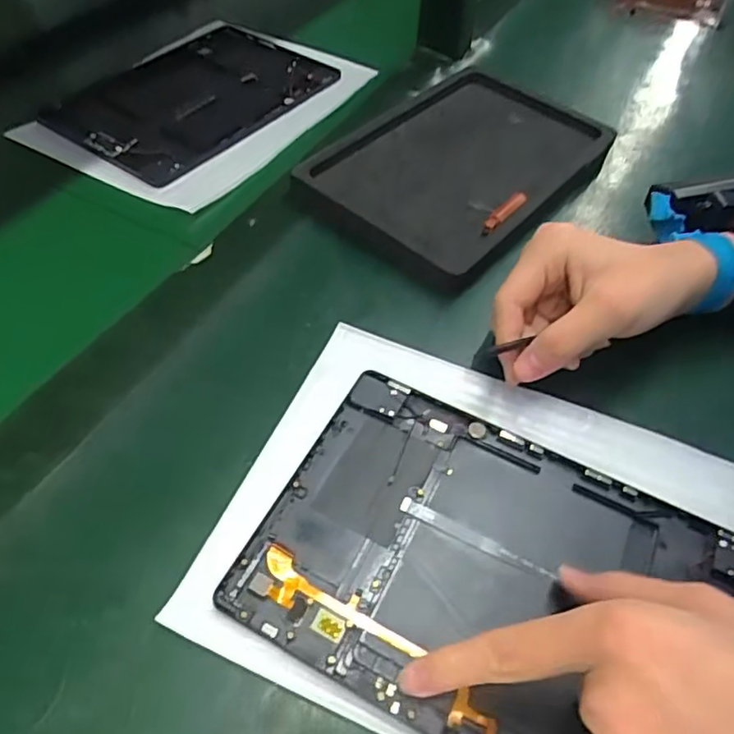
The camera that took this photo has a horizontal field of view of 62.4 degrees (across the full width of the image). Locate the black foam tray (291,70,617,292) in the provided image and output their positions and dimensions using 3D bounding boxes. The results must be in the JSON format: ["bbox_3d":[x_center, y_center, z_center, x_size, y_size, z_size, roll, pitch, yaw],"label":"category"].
[{"bbox_3d":[0.075,-0.164,0.489,0.170,0.031,0.242,35,57,20],"label":"black foam tray"}]

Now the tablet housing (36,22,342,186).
[{"bbox_3d":[-0.158,-0.254,0.561,0.173,0.014,0.237,30,55,17],"label":"tablet housing"}]

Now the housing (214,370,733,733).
[{"bbox_3d":[0.063,0.098,0.296,0.224,0.011,0.158,24,54,13],"label":"housing"}]

